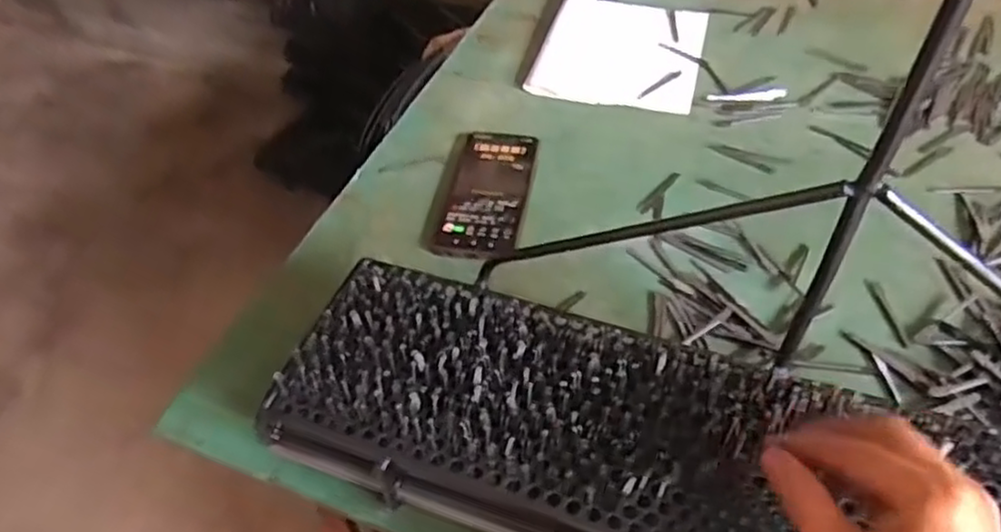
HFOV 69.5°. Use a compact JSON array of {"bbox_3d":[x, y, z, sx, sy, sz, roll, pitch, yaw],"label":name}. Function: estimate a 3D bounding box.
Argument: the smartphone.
[{"bbox_3d":[-0.012,-0.071,0.674,0.080,0.011,0.164,6,48,10],"label":"smartphone"}]

